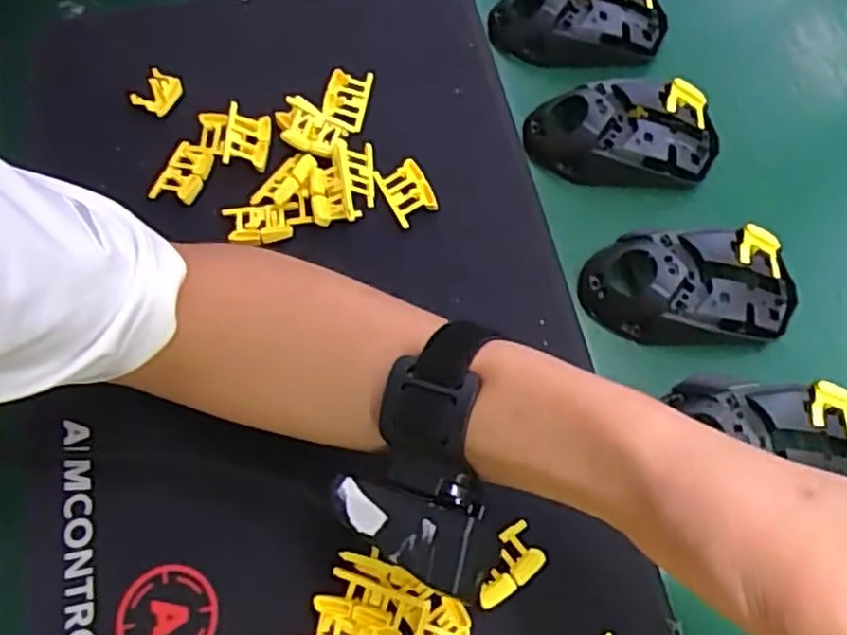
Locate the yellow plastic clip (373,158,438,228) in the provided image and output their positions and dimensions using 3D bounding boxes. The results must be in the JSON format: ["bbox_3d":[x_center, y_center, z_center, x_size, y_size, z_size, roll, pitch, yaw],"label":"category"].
[{"bbox_3d":[-0.010,-0.075,0.434,0.025,0.011,0.037,-24,69,-13],"label":"yellow plastic clip"}]

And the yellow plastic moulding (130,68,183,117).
[{"bbox_3d":[-0.169,-0.143,0.468,0.025,0.013,0.025,21,66,6],"label":"yellow plastic moulding"}]

